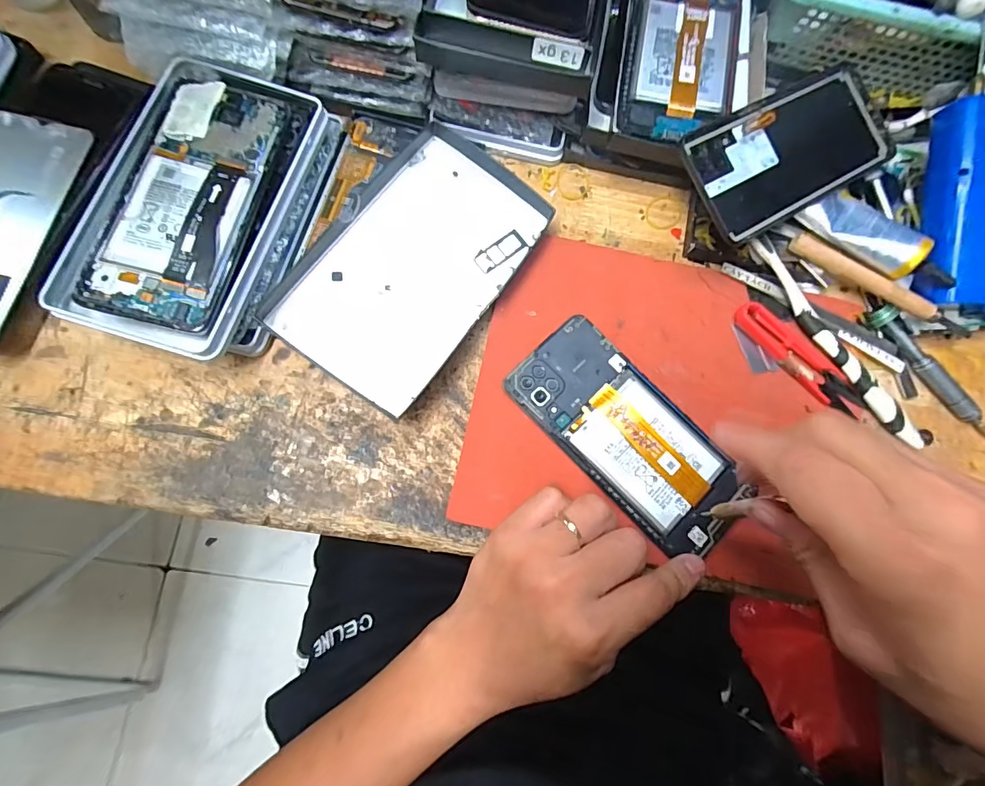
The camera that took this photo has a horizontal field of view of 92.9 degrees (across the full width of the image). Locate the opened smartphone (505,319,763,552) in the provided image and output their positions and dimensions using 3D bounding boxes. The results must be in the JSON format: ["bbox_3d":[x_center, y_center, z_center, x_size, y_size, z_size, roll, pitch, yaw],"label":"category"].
[{"bbox_3d":[0.085,0.026,0.293,0.071,0.005,0.155,-42,83,-11],"label":"opened smartphone"}]

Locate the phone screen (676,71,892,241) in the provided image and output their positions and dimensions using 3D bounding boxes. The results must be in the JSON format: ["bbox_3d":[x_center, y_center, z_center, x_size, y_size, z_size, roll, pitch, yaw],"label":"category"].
[{"bbox_3d":[0.196,-0.158,0.307,0.155,0.007,0.073,-29,94,-16],"label":"phone screen"}]

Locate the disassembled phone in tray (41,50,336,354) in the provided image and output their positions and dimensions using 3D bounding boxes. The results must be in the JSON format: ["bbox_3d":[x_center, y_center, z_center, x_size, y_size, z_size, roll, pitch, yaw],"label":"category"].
[{"bbox_3d":[-0.176,-0.115,0.278,0.094,0.031,0.176,16,77,0],"label":"disassembled phone in tray"}]

